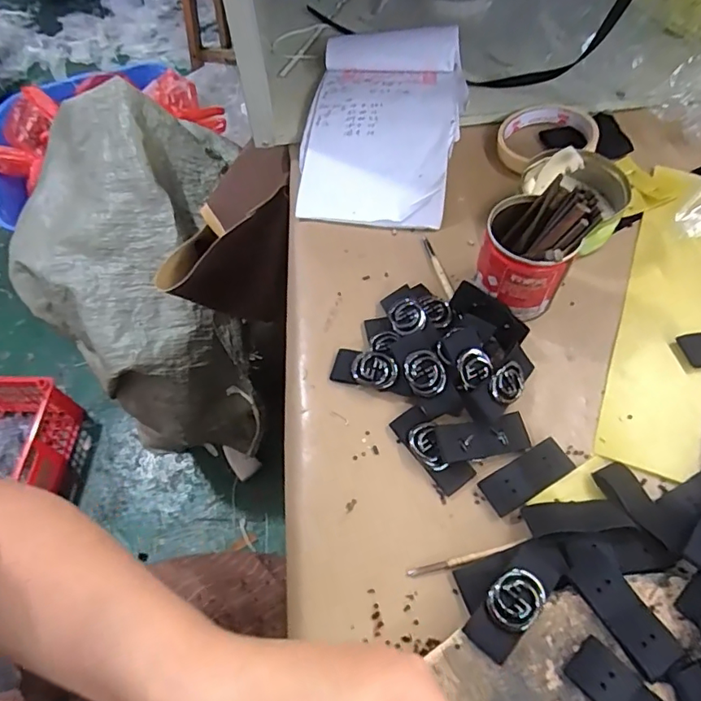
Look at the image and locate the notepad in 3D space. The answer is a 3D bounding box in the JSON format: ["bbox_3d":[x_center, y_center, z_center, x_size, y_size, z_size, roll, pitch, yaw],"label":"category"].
[{"bbox_3d":[0.031,-0.223,0.494,0.140,0.027,0.244,9,61,6],"label":"notepad"}]

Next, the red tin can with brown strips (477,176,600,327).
[{"bbox_3d":[0.128,-0.072,0.372,0.063,0.077,0.066,-1,61,1],"label":"red tin can with brown strips"}]

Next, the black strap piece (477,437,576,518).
[{"bbox_3d":[0.115,0.081,0.333,0.062,0.005,0.025,-28,64,-13],"label":"black strap piece"}]

